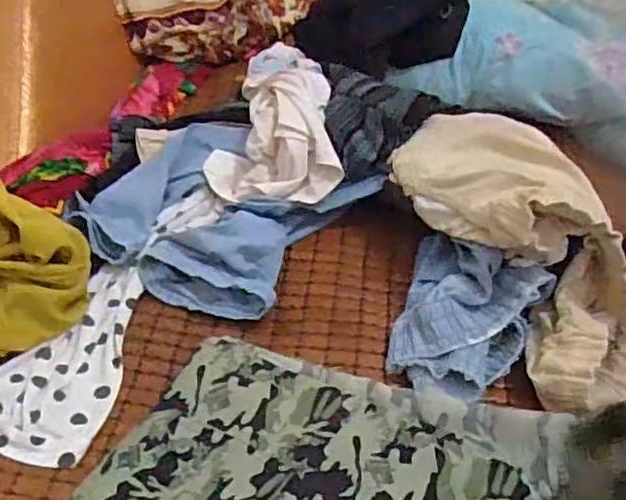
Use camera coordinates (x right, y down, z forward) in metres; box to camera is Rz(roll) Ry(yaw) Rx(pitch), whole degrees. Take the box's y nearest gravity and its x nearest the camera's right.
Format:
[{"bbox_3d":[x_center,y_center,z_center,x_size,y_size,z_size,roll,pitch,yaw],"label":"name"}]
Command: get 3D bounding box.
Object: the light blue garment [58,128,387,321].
[{"bbox_3d":[-0.103,-0.043,0.731,0.245,0.055,0.230,26,44,21],"label":"light blue garment"}]

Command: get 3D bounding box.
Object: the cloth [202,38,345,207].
[{"bbox_3d":[-0.053,-0.189,0.834,0.144,0.082,0.328,1,41,-7],"label":"cloth"}]

